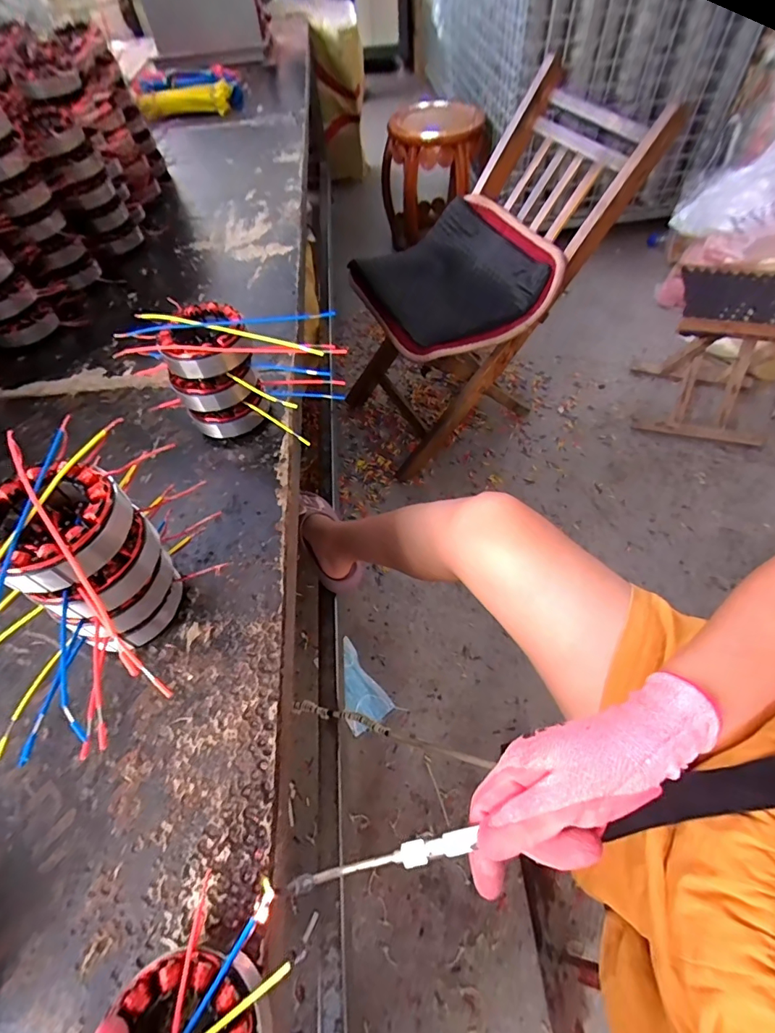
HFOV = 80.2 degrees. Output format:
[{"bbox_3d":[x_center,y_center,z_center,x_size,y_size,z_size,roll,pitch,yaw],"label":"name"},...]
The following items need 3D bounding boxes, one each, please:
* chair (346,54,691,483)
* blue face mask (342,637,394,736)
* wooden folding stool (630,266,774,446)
[{"bbox_3d":[0.205,-0.513,1.083,0.592,0.614,0.430,-22,58,-10],"label":"chair"},{"bbox_3d":[-0.068,0.336,0.911,0.090,0.029,0.158,-33,61,-17],"label":"blue face mask"},{"bbox_3d":[0.830,-0.403,1.140,0.315,0.332,0.290,13,59,12],"label":"wooden folding stool"}]

